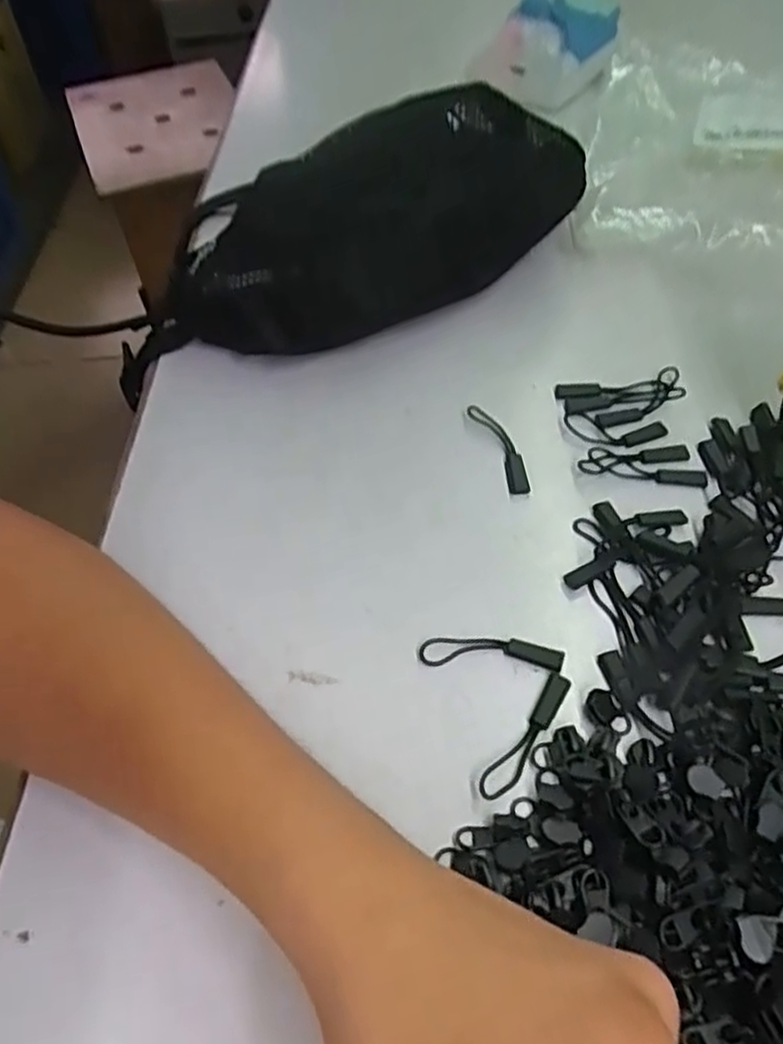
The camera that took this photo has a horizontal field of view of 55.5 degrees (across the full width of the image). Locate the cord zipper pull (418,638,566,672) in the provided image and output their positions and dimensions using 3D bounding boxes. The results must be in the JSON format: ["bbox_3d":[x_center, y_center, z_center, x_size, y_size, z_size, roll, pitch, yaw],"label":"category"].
[{"bbox_3d":[0.043,0.055,0.318,0.061,0.004,0.014,2,54,5],"label":"cord zipper pull"}]

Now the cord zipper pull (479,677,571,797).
[{"bbox_3d":[0.054,0.084,0.294,0.011,0.006,0.060,30,61,23],"label":"cord zipper pull"}]

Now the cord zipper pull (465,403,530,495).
[{"bbox_3d":[0.057,-0.038,0.385,0.014,0.008,0.058,-14,63,-13],"label":"cord zipper pull"}]

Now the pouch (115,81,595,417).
[{"bbox_3d":[-0.018,-0.167,0.432,0.295,0.087,0.097,-25,56,-14],"label":"pouch"}]

